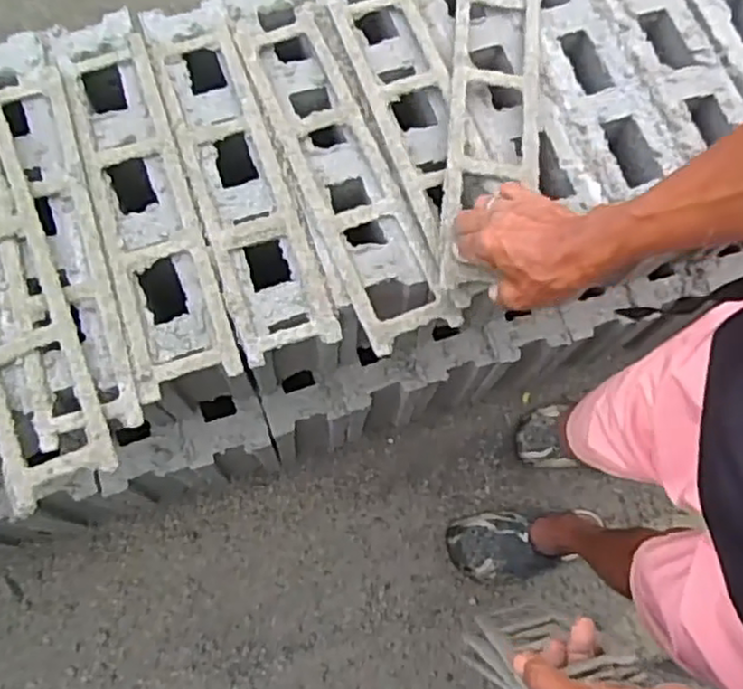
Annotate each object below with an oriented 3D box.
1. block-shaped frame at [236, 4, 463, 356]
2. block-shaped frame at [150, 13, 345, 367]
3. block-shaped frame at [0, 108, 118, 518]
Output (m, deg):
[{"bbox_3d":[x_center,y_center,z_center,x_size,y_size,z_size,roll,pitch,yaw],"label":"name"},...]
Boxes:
[{"bbox_3d":[-0.033,-0.178,0.684,0.090,0.015,0.385,-21,74,-8],"label":"block-shaped frame"},{"bbox_3d":[-0.131,-0.163,0.686,0.092,0.015,0.373,-18,74,-7],"label":"block-shaped frame"},{"bbox_3d":[-0.327,-0.053,0.623,0.091,0.018,0.385,-22,74,-8],"label":"block-shaped frame"}]

